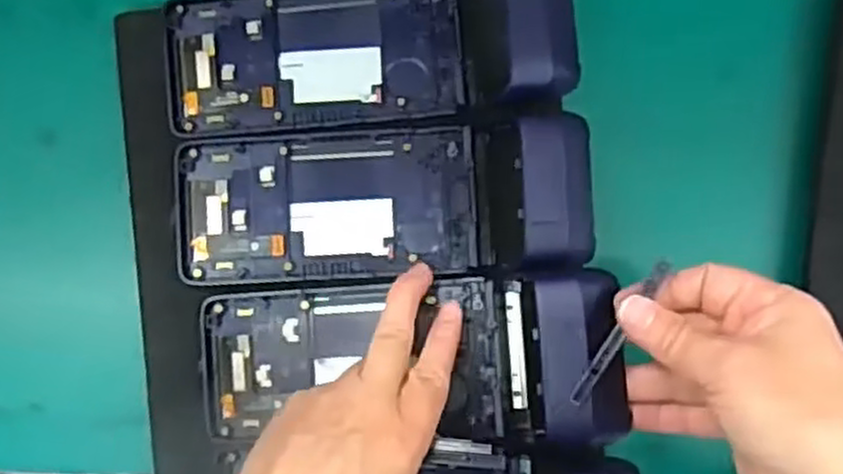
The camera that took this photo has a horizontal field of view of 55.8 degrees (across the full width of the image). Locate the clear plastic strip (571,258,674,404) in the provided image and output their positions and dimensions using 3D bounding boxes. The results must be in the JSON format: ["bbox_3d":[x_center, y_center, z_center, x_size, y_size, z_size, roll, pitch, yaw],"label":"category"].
[{"bbox_3d":[0.086,0.041,0.342,0.008,0.007,0.073,33,94,5],"label":"clear plastic strip"}]

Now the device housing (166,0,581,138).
[{"bbox_3d":[-0.032,-0.103,0.430,0.223,0.054,0.089,-3,86,3],"label":"device housing"}]

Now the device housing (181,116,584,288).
[{"bbox_3d":[-0.025,-0.021,0.425,0.224,0.049,0.089,-3,86,3],"label":"device housing"}]

